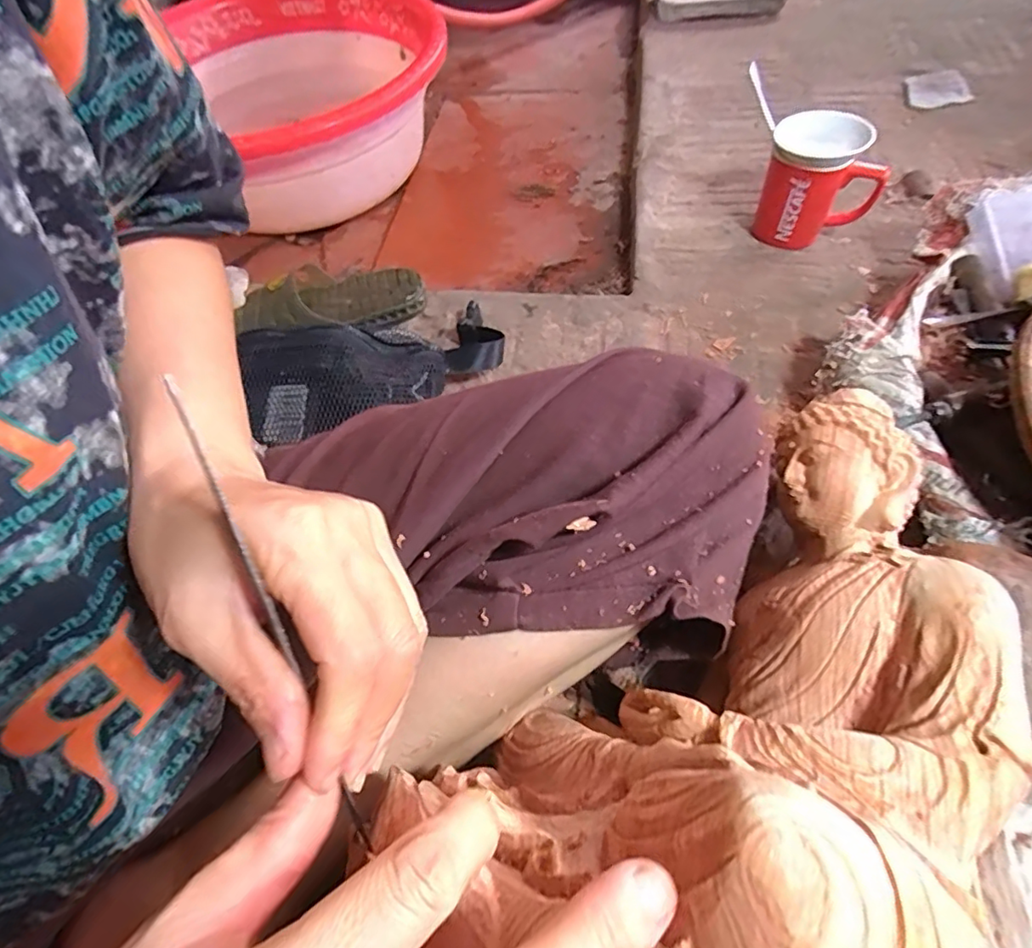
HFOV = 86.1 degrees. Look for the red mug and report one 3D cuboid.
[{"bbox_3d":[0.311,-0.297,0.571,0.109,0.110,0.077,13,62,12],"label":"red mug"}]

